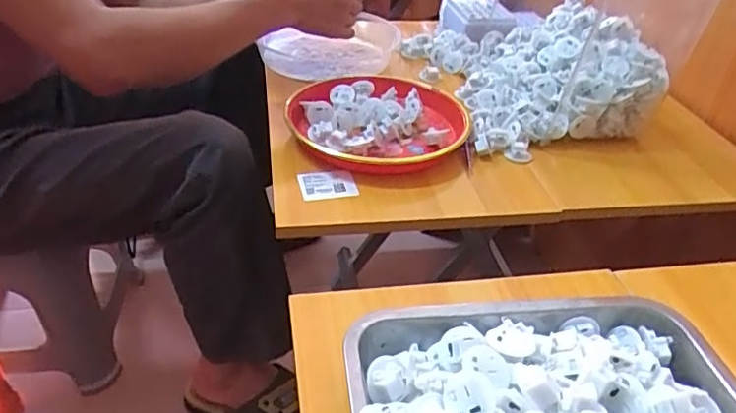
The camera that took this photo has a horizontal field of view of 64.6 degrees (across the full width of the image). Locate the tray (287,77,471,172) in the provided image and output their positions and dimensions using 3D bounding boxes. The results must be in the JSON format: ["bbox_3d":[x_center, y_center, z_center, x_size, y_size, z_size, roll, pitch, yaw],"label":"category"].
[{"bbox_3d":[0.007,-0.110,0.712,0.203,0.027,0.213,2,36,-2],"label":"tray"}]

